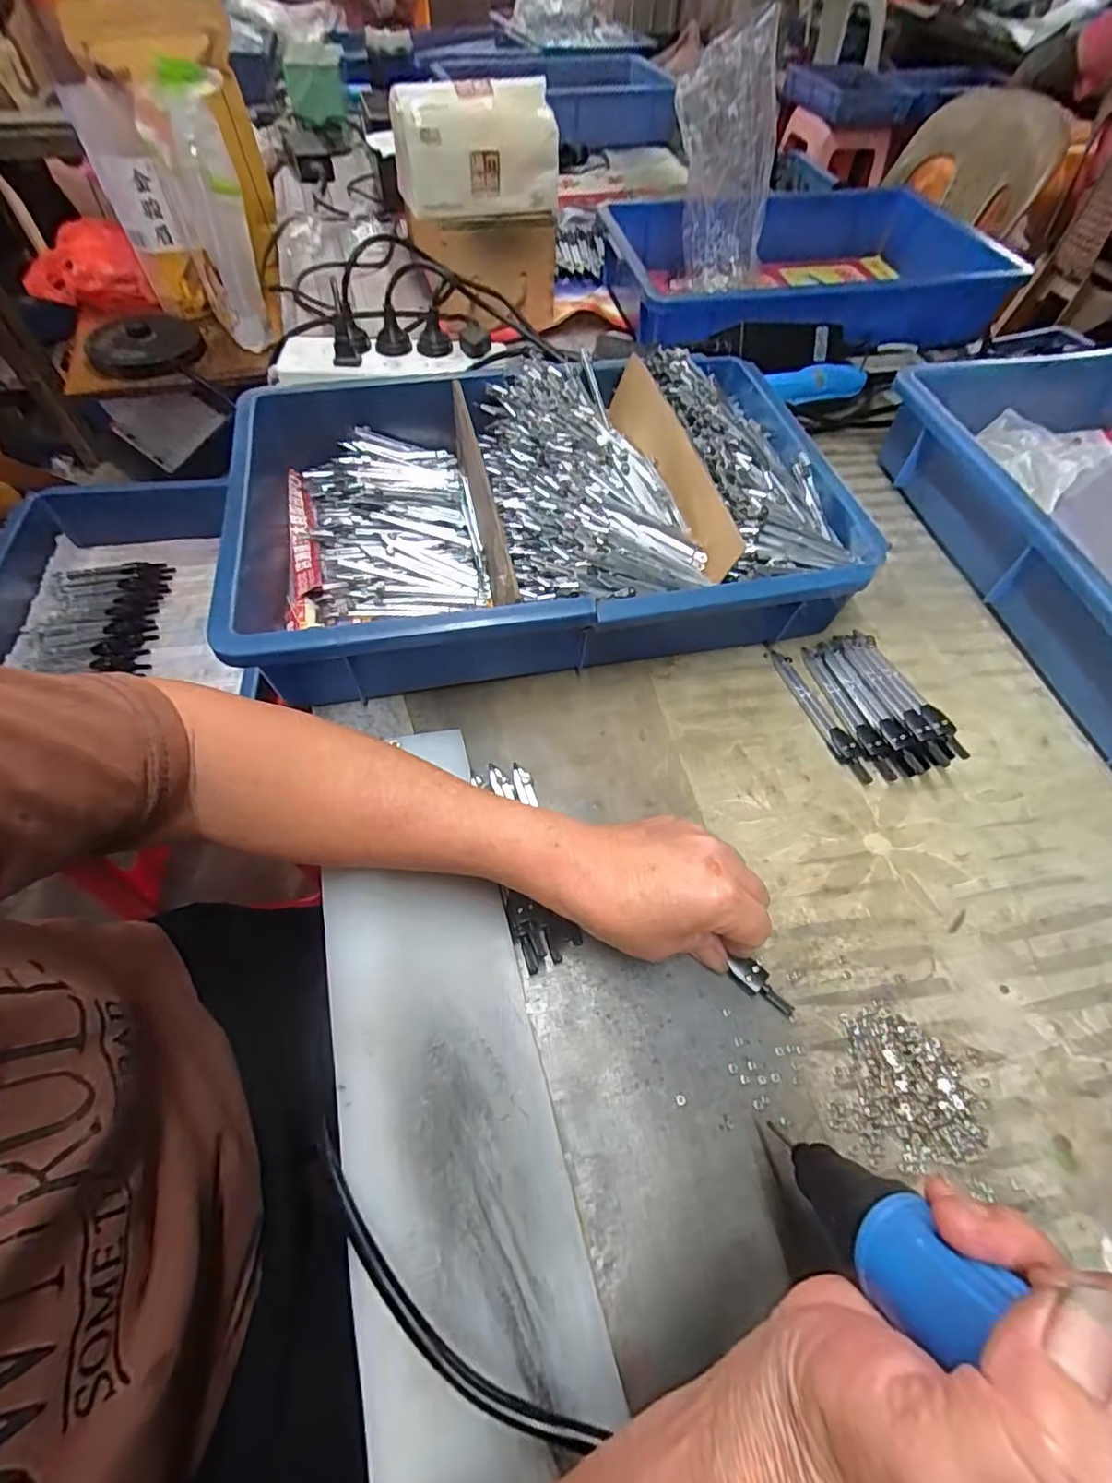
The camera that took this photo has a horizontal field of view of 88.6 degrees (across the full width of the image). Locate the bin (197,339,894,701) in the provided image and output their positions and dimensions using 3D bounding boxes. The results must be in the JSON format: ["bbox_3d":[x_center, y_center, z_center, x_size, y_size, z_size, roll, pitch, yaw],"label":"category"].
[{"bbox_3d":[-0.014,-0.185,0.441,0.441,0.087,0.294,-9,60,-8],"label":"bin"}]

